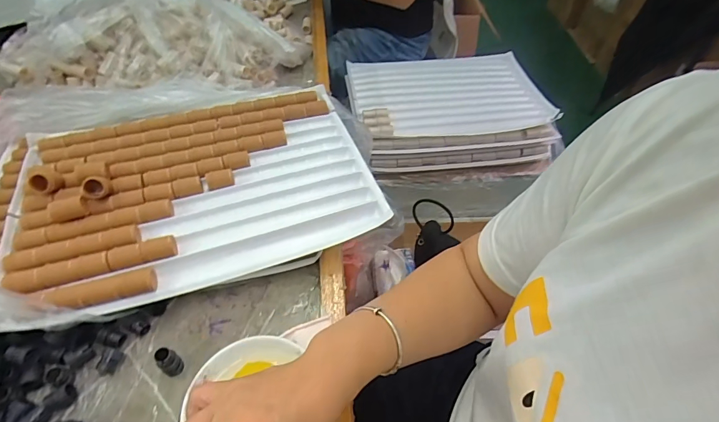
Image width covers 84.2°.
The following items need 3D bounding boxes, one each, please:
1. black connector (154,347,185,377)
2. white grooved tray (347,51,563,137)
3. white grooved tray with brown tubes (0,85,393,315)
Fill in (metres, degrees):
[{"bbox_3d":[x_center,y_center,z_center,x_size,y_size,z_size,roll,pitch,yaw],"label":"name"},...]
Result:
[{"bbox_3d":[-0.202,0.160,0.422,0.016,0.040,0.020,28,55,21],"label":"black connector"},{"bbox_3d":[0.219,-0.294,0.979,0.469,0.035,0.324,-5,52,-4],"label":"white grooved tray"},{"bbox_3d":[-0.240,-0.049,0.530,0.477,0.047,0.333,-14,51,-12],"label":"white grooved tray with brown tubes"}]

